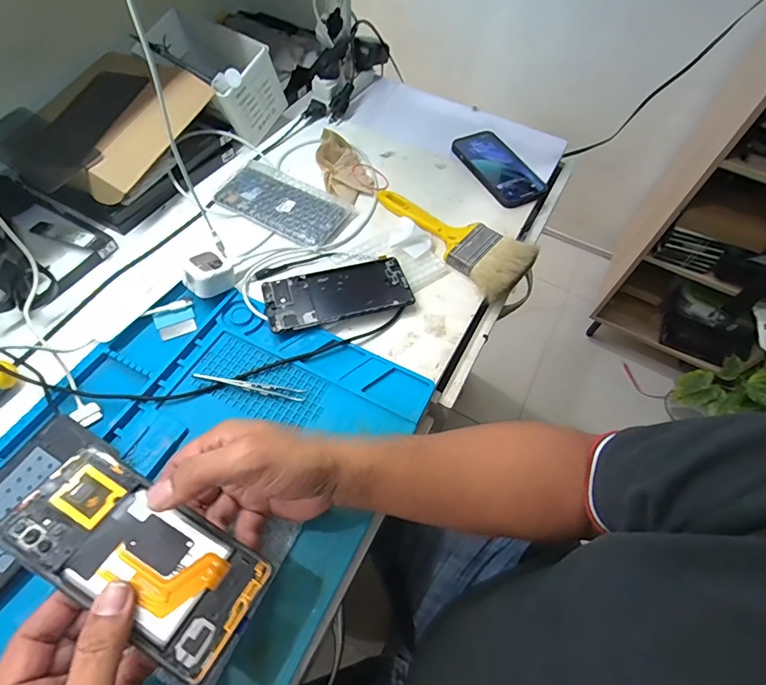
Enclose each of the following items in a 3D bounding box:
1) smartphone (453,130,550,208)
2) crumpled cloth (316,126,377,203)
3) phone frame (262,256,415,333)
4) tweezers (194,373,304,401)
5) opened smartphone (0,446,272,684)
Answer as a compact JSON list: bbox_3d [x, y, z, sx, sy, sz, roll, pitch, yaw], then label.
[{"bbox_3d":[0.171,-0.258,0.644,0.075,0.017,0.159,-21,61,-16],"label":"smartphone"},{"bbox_3d":[-0.051,-0.244,0.603,0.069,0.044,0.109,-16,60,-14],"label":"crumpled cloth"},{"bbox_3d":[-0.050,-0.054,0.496,0.159,0.013,0.072,-12,59,-11],"label":"phone frame"},{"bbox_3d":[-0.130,0.043,0.430,0.105,0.013,0.011,8,57,1],"label":"tweezers"},{"bbox_3d":[-0.158,0.135,0.283,0.158,0.008,0.071,29,60,6],"label":"opened smartphone"}]

